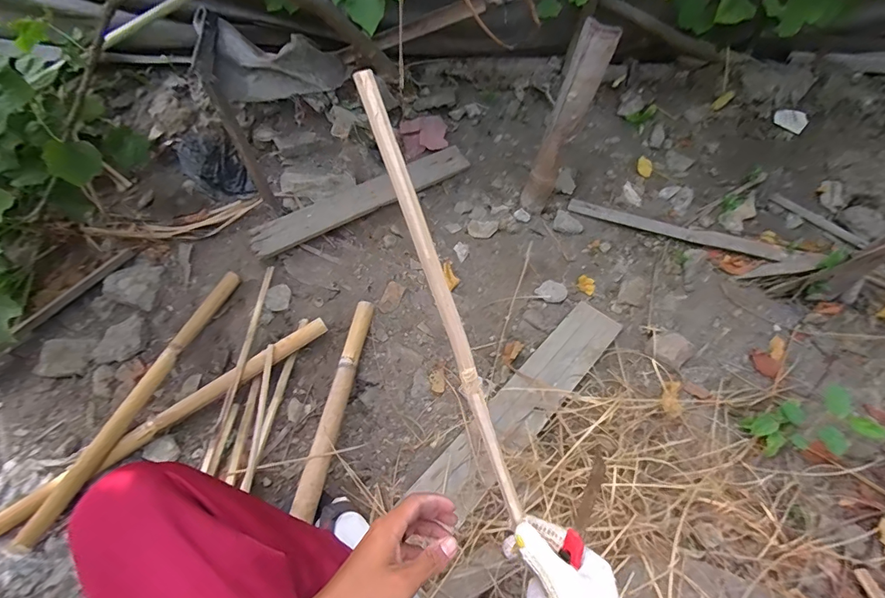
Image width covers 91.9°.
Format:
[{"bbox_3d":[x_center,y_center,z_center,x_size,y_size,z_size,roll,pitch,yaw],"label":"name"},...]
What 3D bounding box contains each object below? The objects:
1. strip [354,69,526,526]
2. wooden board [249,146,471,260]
[{"bbox_3d":[0.001,0.004,0.398,0.018,0.010,0.428,-20,95,-15],"label":"strip"},{"bbox_3d":[-0.203,-0.261,1.108,0.584,0.028,0.093,-29,75,-14],"label":"wooden board"}]

